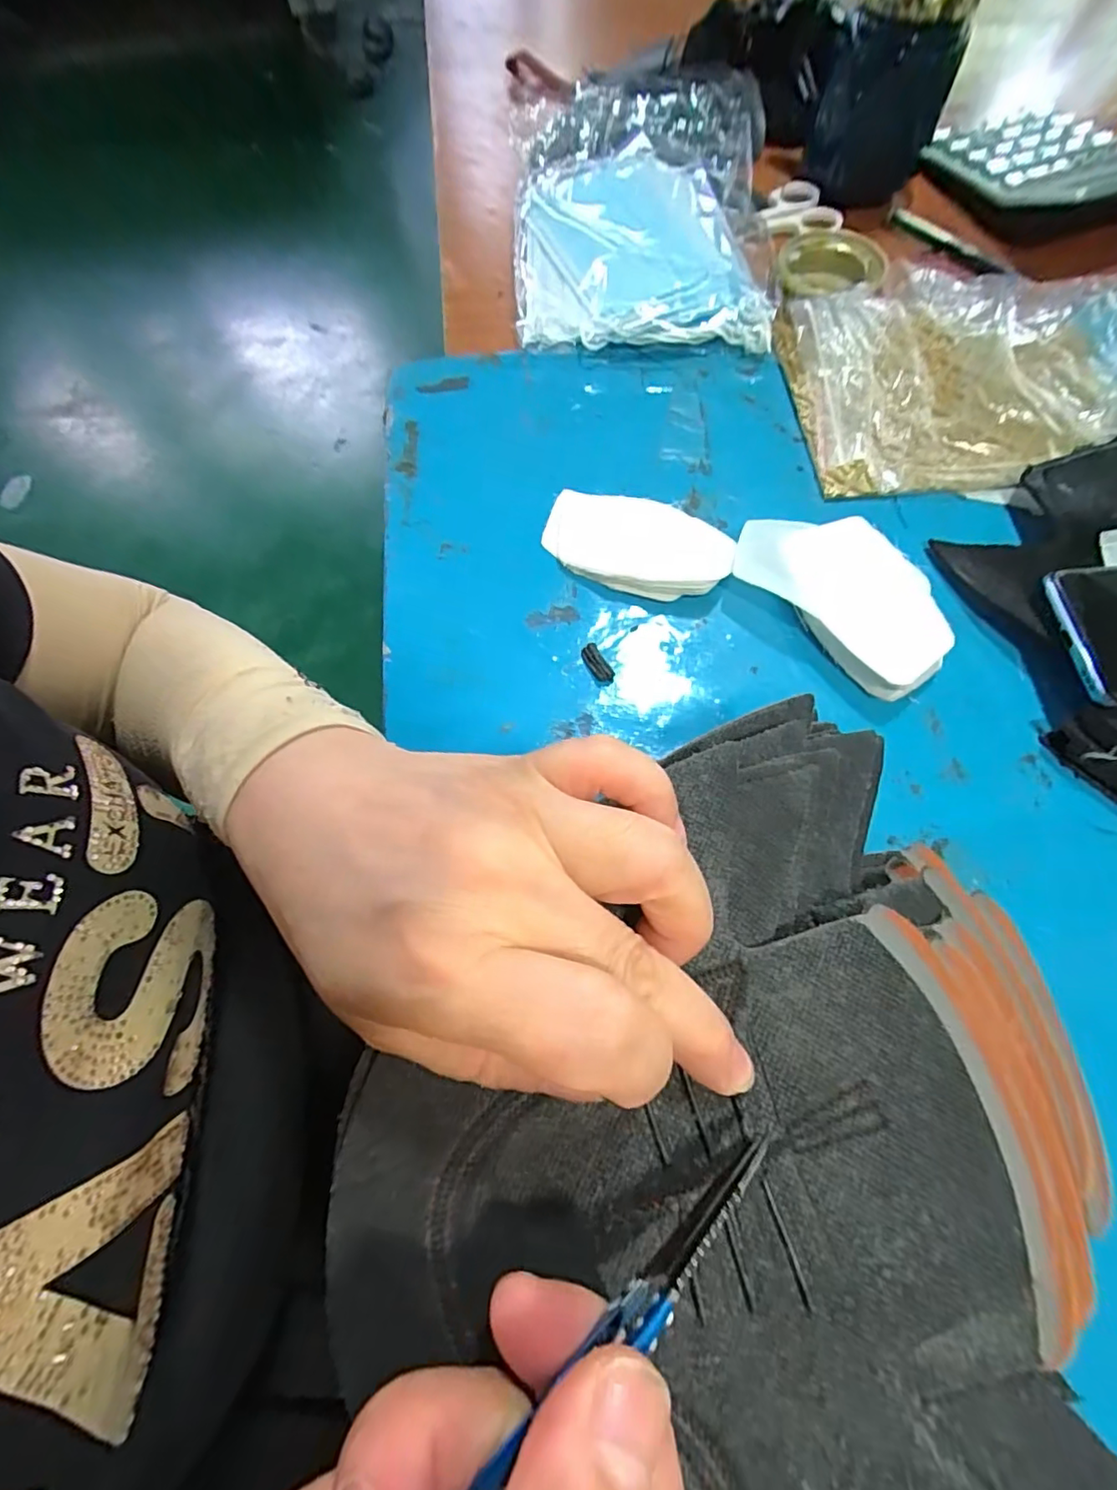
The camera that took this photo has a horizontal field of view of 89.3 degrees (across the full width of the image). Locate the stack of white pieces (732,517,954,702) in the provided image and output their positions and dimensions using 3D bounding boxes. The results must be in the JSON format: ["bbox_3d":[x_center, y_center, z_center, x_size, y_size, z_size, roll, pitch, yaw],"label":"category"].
[{"bbox_3d":[0.143,-0.077,0.289,0.058,0.028,0.114,-42,73,-13],"label":"stack of white pieces"}]

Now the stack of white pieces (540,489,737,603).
[{"bbox_3d":[0.042,-0.109,0.310,0.102,0.015,0.056,16,71,9],"label":"stack of white pieces"}]

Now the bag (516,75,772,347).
[{"bbox_3d":[0.061,-0.405,0.406,0.180,0.032,0.309,2,69,3],"label":"bag"}]

